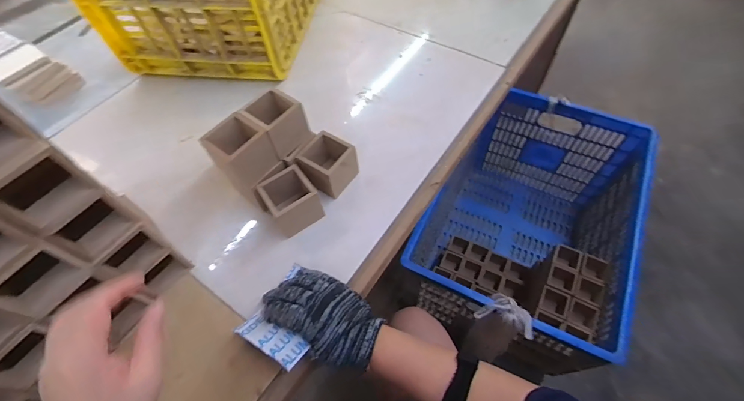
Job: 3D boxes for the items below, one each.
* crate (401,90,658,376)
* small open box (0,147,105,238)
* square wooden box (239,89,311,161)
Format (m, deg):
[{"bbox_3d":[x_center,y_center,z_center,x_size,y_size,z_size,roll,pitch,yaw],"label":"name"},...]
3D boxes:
[{"bbox_3d":[0.422,0.079,1.044,0.474,0.430,0.663,24,63,17],"label":"crate"},{"bbox_3d":[-0.288,-0.016,0.304,0.055,0.066,0.062,33,66,21],"label":"small open box"},{"bbox_3d":[-0.132,-0.109,0.488,0.067,0.059,0.070,37,67,22],"label":"square wooden box"}]

